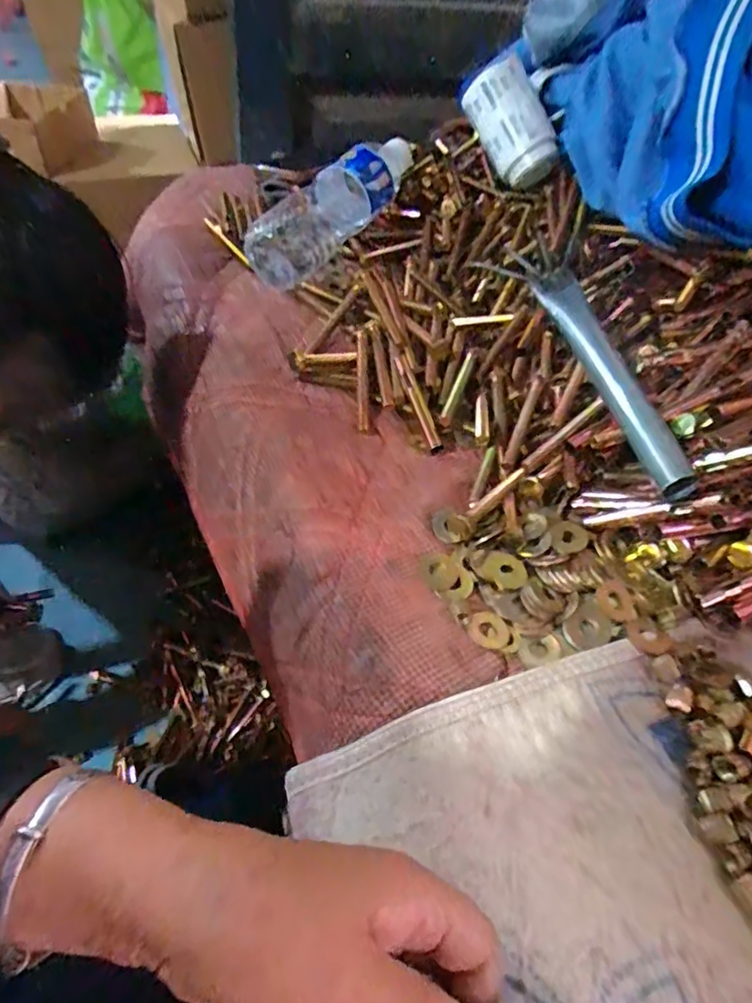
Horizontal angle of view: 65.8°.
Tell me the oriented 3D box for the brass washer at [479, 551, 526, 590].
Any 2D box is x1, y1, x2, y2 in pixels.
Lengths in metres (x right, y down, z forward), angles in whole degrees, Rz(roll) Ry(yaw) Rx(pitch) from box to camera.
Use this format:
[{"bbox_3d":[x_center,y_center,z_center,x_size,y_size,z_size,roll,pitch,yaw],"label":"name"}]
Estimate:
[{"bbox_3d":[0.079,0.041,0.358,0.028,0.004,0.025,35,52,22],"label":"brass washer"}]

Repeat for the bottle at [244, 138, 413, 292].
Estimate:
[{"bbox_3d":[-0.034,-0.298,0.575,0.073,0.074,0.244,22,48,11],"label":"bottle"}]

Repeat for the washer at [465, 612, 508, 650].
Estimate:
[{"bbox_3d":[0.064,0.074,0.333,0.024,0.005,0.023,4,47,-5],"label":"washer"}]

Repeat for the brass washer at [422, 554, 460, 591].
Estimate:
[{"bbox_3d":[0.039,0.043,0.353,0.023,0.004,0.025,7,52,-9],"label":"brass washer"}]

